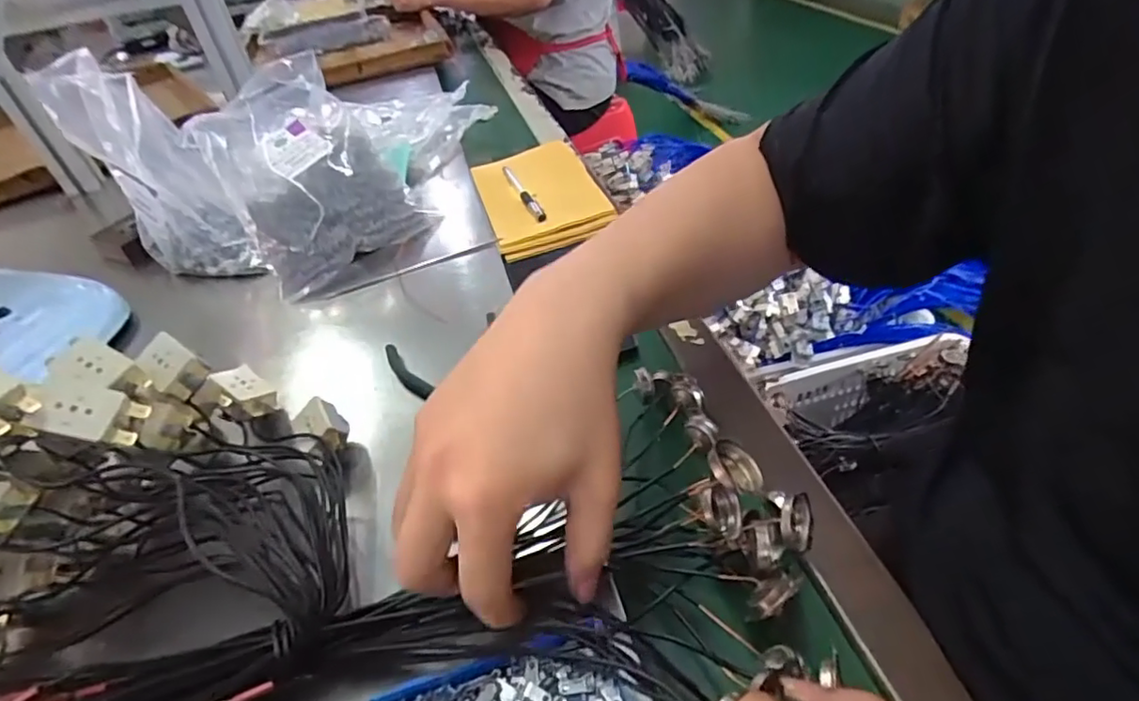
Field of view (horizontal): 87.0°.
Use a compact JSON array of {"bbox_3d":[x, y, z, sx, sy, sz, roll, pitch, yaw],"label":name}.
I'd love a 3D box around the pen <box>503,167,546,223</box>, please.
[{"bbox_3d":[-0.052,-0.179,0.675,0.014,0.010,0.147,-16,41,-11],"label":"pen"}]

